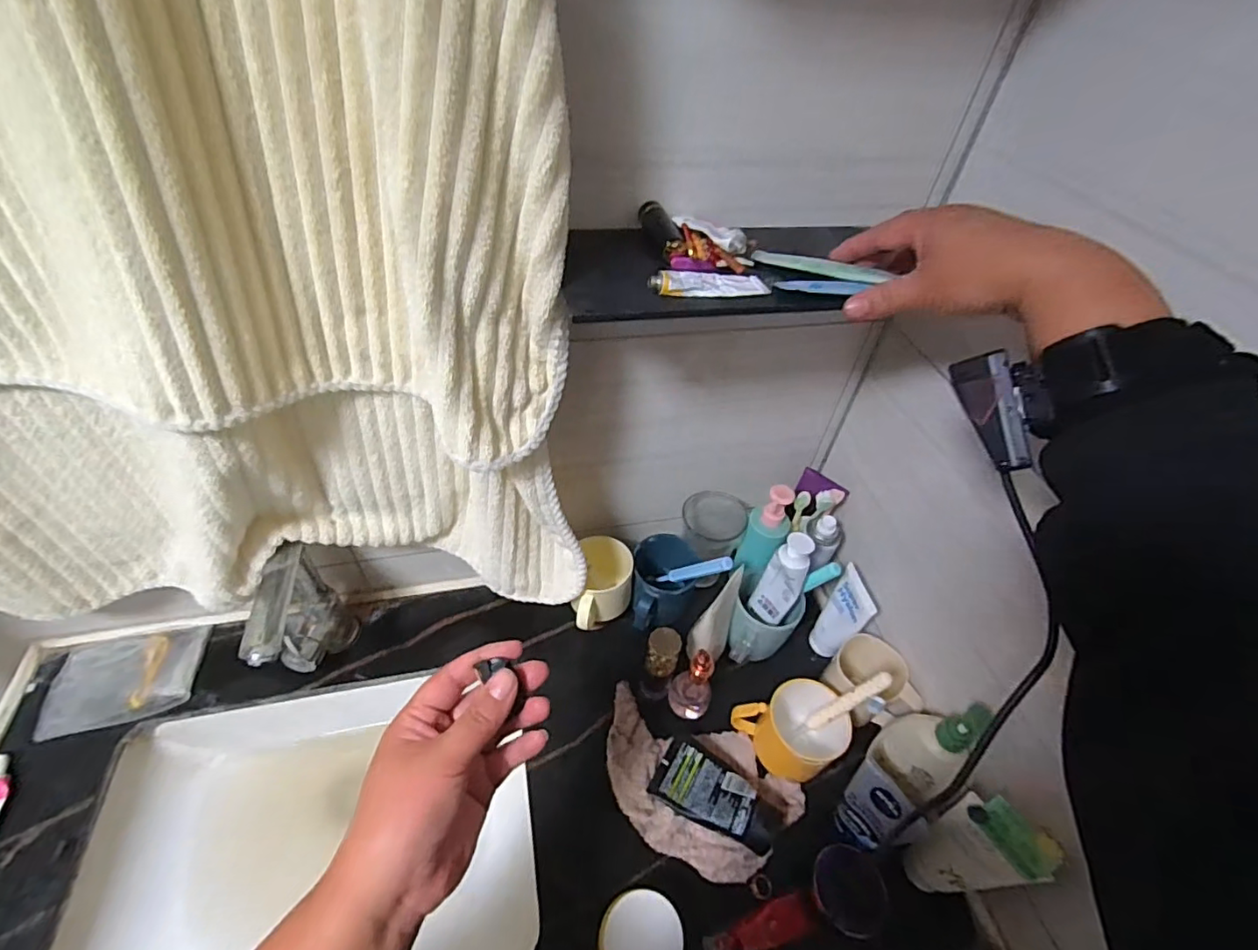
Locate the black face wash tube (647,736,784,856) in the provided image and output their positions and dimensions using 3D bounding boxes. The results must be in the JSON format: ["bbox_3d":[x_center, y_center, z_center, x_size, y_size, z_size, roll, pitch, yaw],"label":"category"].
[{"bbox_3d":[0.090,0.323,0.562,0.126,0.026,0.063,25,50,17],"label":"black face wash tube"}]

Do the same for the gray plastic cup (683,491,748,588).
[{"bbox_3d":[0.111,0.081,0.745,0.082,0.090,0.083,2,47,-4],"label":"gray plastic cup"}]

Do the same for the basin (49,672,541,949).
[{"bbox_3d":[-0.331,0.404,0.631,0.439,0.165,0.300,-6,48,-11],"label":"basin"}]

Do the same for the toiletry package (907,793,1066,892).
[{"bbox_3d":[0.311,0.352,0.521,0.046,0.175,0.065,-3,48,-8],"label":"toiletry package"}]

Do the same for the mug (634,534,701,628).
[{"bbox_3d":[0.045,0.144,0.716,0.078,0.086,0.102,3,47,-3],"label":"mug"}]

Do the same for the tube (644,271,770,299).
[{"bbox_3d":[0.057,-0.139,0.399,0.088,0.014,0.023,-7,48,-12],"label":"tube"}]

